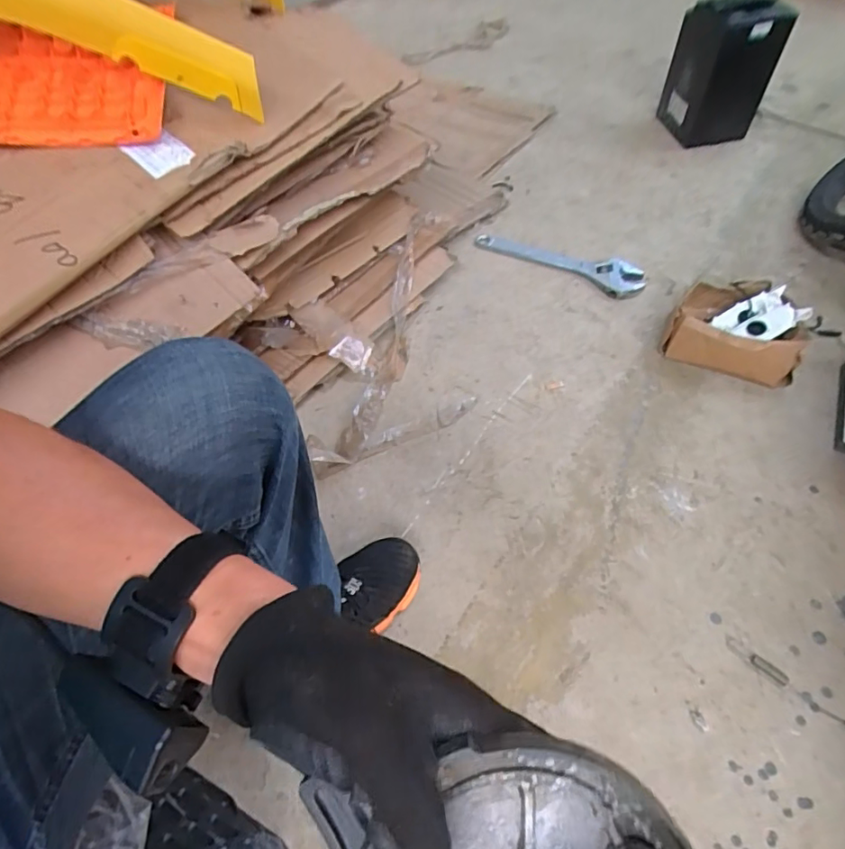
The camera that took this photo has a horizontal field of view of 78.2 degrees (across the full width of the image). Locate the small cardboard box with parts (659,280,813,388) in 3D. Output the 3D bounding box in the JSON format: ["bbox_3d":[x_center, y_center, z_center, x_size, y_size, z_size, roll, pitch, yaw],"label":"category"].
[{"bbox_3d":[0.533,-0.171,0.894,0.196,0.086,0.168,18,59,14],"label":"small cardboard box with parts"}]

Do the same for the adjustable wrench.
[{"bbox_3d":[0.278,-0.337,1.055,0.338,0.021,0.086,29,62,20],"label":"adjustable wrench"}]

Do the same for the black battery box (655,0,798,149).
[{"bbox_3d":[0.691,-0.825,1.215,0.171,0.270,0.159,-8,56,-2],"label":"black battery box"}]

